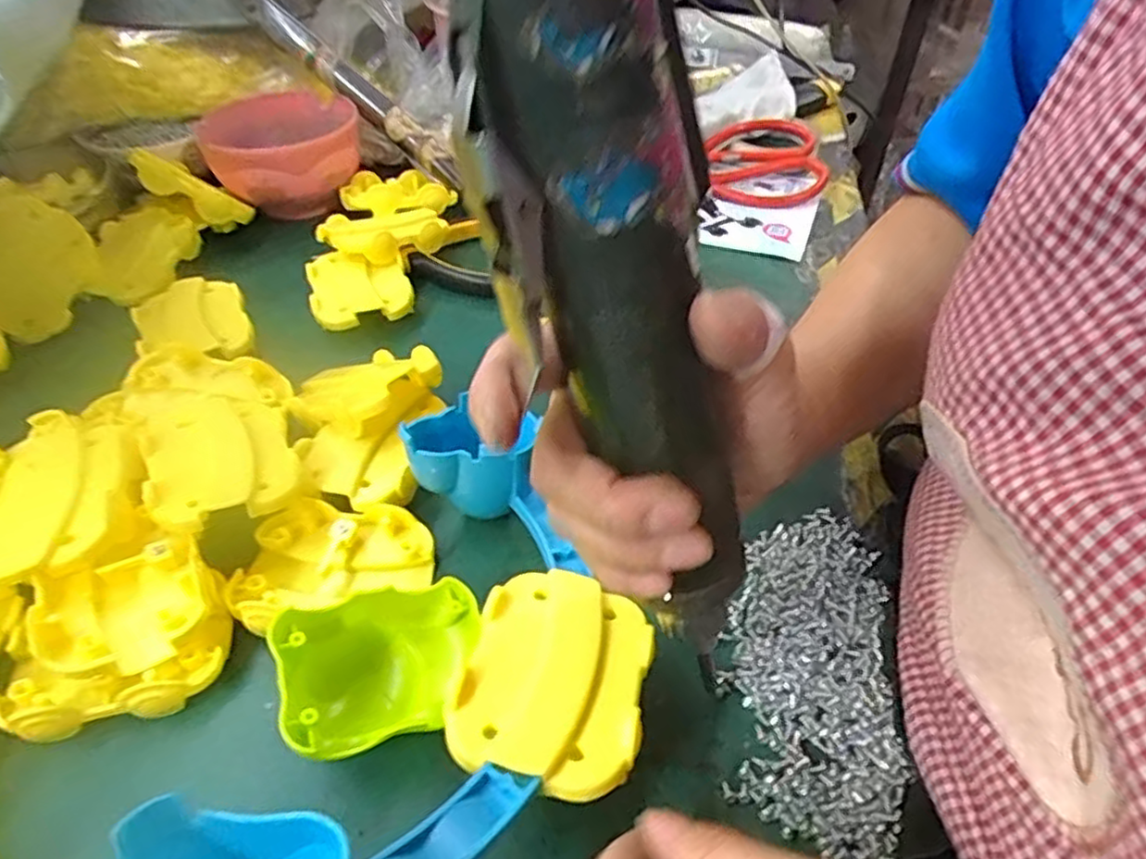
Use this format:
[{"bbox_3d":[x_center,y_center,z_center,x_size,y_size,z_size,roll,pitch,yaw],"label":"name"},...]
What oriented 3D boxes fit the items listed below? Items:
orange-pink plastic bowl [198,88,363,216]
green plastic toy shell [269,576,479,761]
[{"bbox_3d":[-0.226,-0.218,0.552,0.117,0.056,0.118,-22,48,-19],"label":"orange-pink plastic bowl"},{"bbox_3d":[-0.072,0.090,0.271,0.074,0.042,0.054,-21,48,-19],"label":"green plastic toy shell"}]

